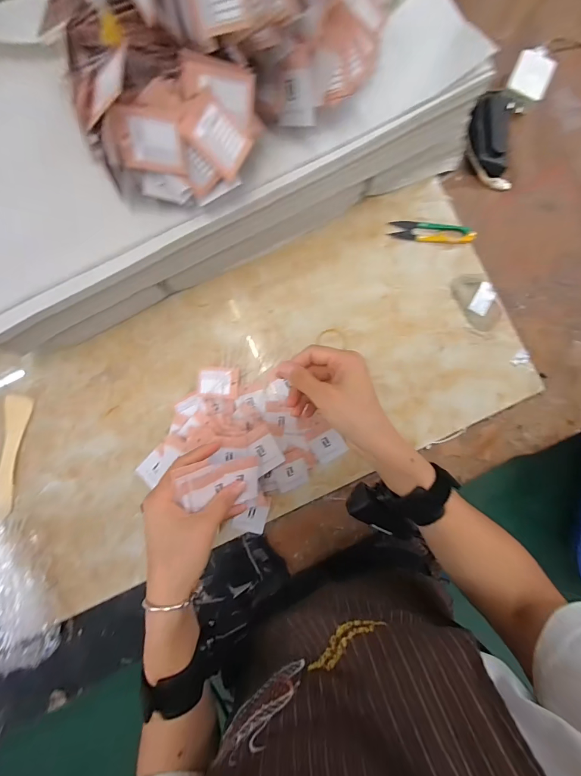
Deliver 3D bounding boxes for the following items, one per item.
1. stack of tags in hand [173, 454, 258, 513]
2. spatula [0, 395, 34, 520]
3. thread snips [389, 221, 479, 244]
[{"bbox_3d":[-0.067,0.093,0.336,0.083,0.012,0.041,-2,86,-33],"label":"stack of tags in hand"},{"bbox_3d":[-0.351,0.085,0.427,0.033,0.004,0.149,8,87,1],"label":"spatula"},{"bbox_3d":[0.176,-0.192,0.423,0.102,0.007,0.027,8,86,6],"label":"thread snips"}]

